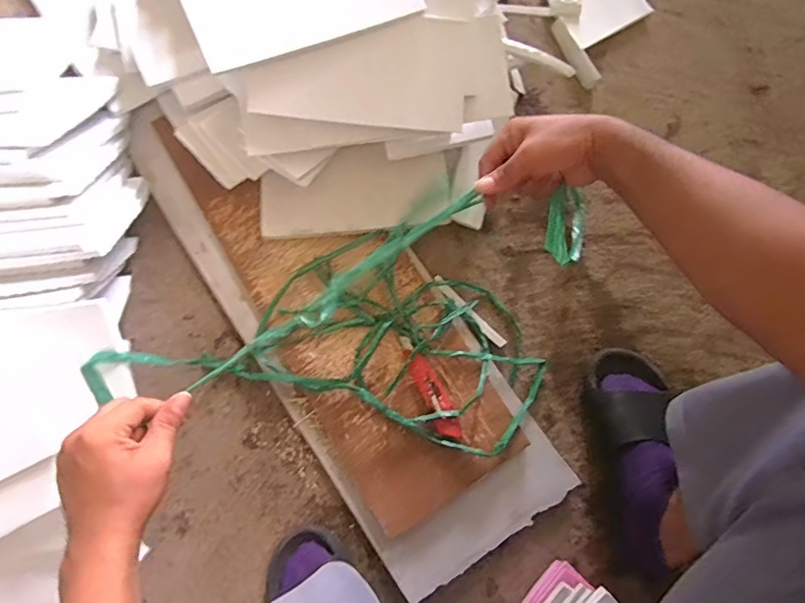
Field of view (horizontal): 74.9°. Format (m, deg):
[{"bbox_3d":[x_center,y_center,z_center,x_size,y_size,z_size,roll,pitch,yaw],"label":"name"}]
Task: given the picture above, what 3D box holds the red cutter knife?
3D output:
[{"bbox_3d":[0.042,0.123,0.711,0.032,0.014,0.131,-24,80,-6],"label":"red cutter knife"}]

